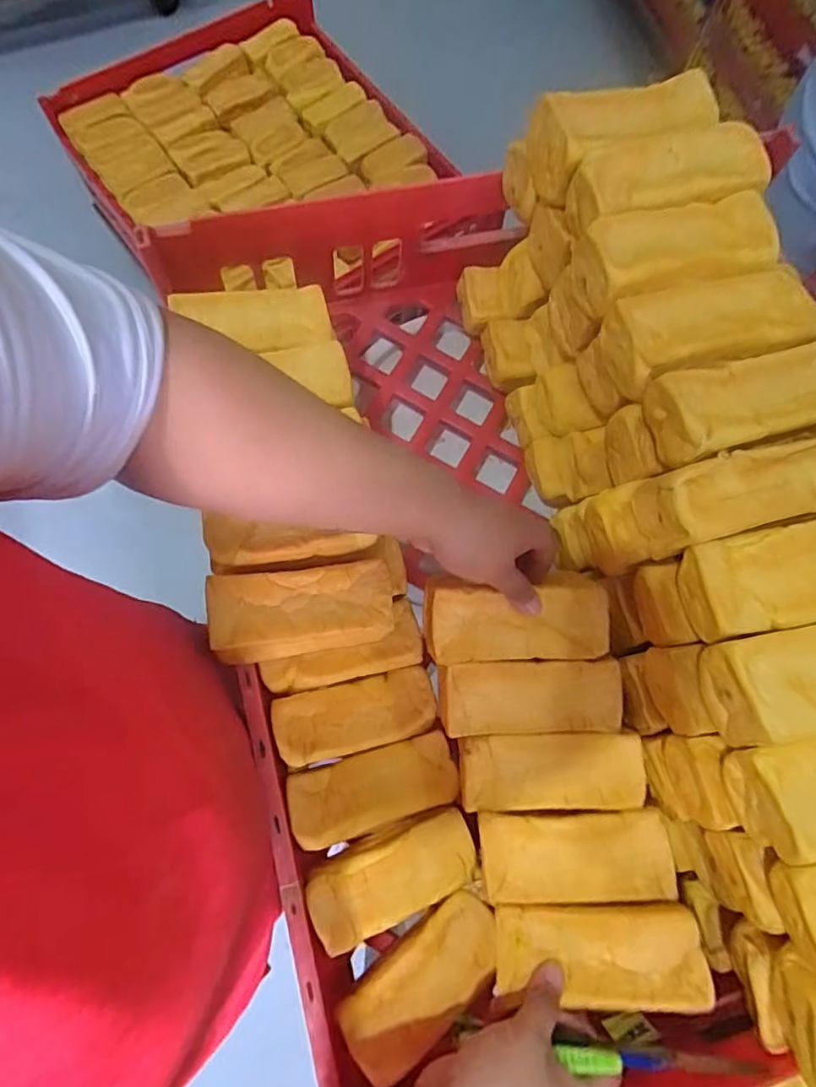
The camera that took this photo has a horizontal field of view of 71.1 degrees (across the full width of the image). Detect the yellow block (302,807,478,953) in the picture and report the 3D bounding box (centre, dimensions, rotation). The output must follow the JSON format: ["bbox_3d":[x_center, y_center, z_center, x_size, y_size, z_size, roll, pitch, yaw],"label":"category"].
[{"bbox_3d":[-0.012,0.262,0.451,0.131,0.032,0.056,-23,76,-8],"label":"yellow block"}]

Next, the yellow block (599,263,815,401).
[{"bbox_3d":[0.217,-0.153,0.415,0.146,0.039,0.066,-13,75,-6],"label":"yellow block"}]

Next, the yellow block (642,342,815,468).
[{"bbox_3d":[0.238,-0.097,0.394,0.138,0.041,0.066,-14,75,-6],"label":"yellow block"}]

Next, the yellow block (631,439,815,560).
[{"bbox_3d":[0.234,-0.033,0.391,0.136,0.056,0.055,-11,74,-5],"label":"yellow block"}]

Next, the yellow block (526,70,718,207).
[{"bbox_3d":[0.166,-0.323,0.452,0.137,0.054,0.062,-19,75,-7],"label":"yellow block"}]

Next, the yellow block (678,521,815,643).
[{"bbox_3d":[0.251,0.022,0.373,0.134,0.040,0.062,-9,74,-5],"label":"yellow block"}]

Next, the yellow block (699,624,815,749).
[{"bbox_3d":[0.264,0.083,0.361,0.141,0.049,0.064,-10,74,-5],"label":"yellow block"}]

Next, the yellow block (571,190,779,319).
[{"bbox_3d":[0.197,-0.212,0.422,0.142,0.041,0.063,-14,75,-6],"label":"yellow block"}]

